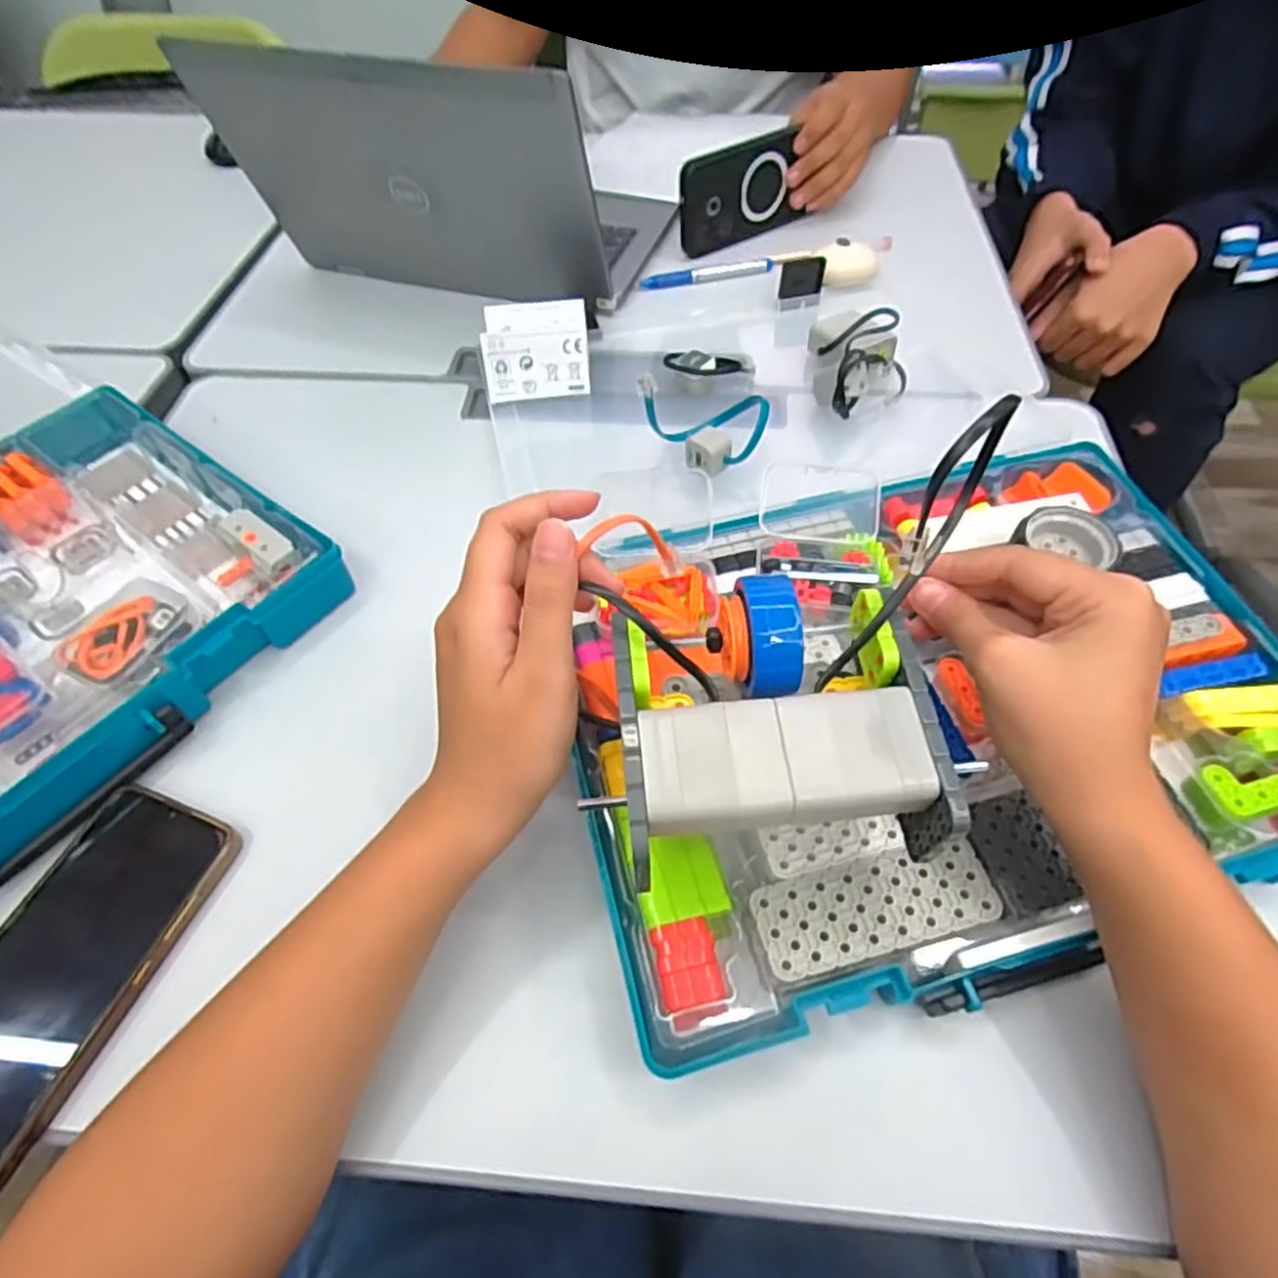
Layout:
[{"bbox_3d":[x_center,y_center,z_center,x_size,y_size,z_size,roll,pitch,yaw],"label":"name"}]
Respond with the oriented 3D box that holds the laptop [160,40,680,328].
[{"bbox_3d":[-0.145,-0.398,0.586,0.286,0.178,0.220,10,56,10],"label":"laptop"}]

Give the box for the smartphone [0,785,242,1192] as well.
[{"bbox_3d":[-0.261,0.149,0.329,0.080,0.013,0.158,15,57,13],"label":"smartphone"}]

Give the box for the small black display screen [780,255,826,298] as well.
[{"bbox_3d":[0.138,-0.304,0.608,0.041,0.029,0.008,-12,36,-6],"label":"small black display screen"}]

